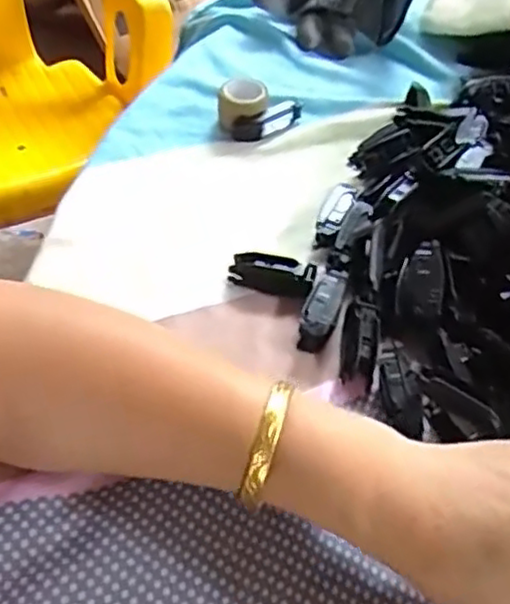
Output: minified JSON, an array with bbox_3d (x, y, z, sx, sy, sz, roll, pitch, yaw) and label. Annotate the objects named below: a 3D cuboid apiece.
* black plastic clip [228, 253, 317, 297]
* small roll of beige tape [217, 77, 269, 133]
[{"bbox_3d":[0.010,-0.016,0.389,0.046,0.017,0.018,16,50,8],"label":"black plastic clip"},{"bbox_3d":[-0.008,-0.135,0.481,0.034,0.029,0.031,3,50,-2],"label":"small roll of beige tape"}]

